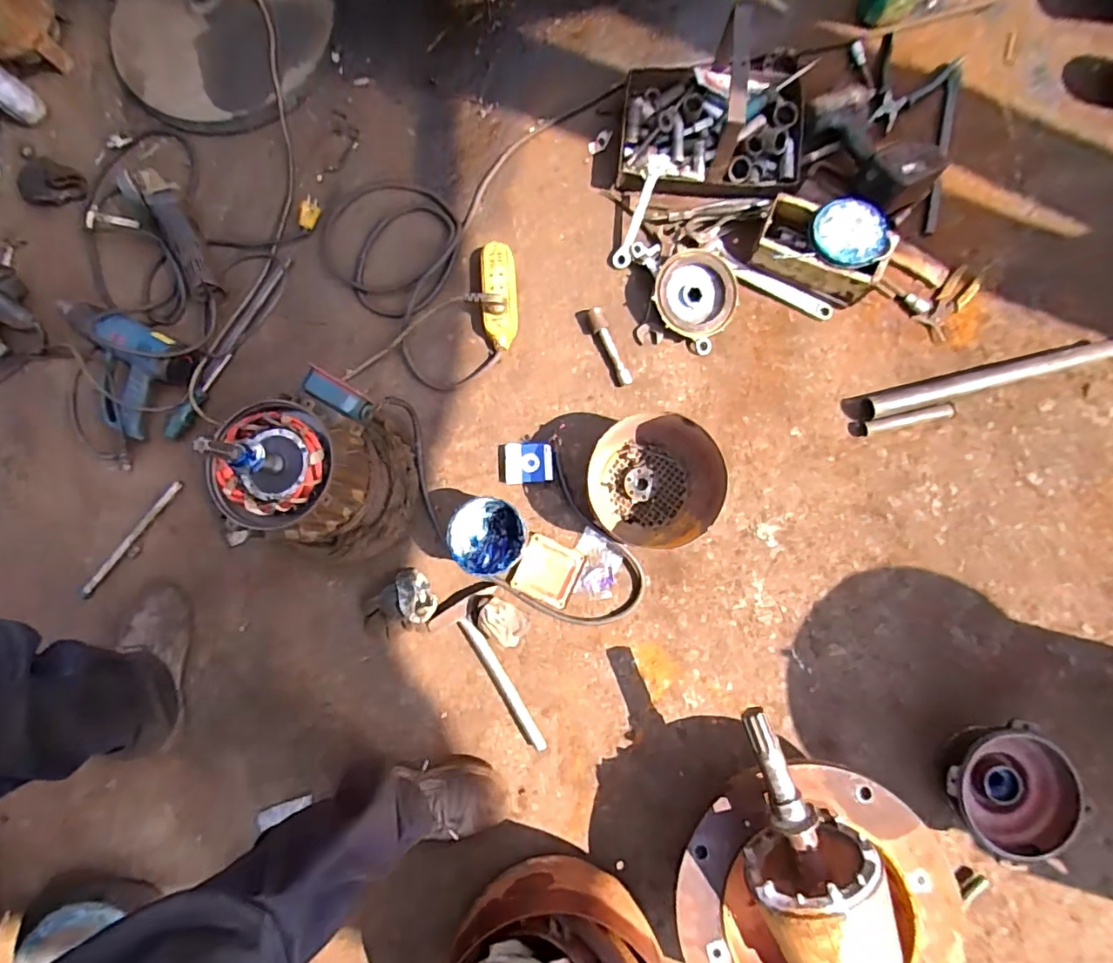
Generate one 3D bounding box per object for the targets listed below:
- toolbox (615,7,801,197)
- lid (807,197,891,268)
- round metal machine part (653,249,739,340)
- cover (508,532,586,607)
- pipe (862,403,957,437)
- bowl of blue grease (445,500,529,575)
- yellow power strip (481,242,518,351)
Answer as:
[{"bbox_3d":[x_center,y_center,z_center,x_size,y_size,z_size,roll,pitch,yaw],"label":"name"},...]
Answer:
[{"bbox_3d":[0.268,-0.637,0.900,0.300,0.187,0.256,3,80,5],"label":"toolbox"},{"bbox_3d":[0.474,-0.401,0.872,0.114,0.028,0.116,-1,85,10],"label":"lid"},{"bbox_3d":[0.241,-0.326,0.934,0.139,0.043,0.143,0,80,1],"label":"round metal machine part"},{"bbox_3d":[-0.014,0.152,0.918,0.100,0.013,0.100,25,81,5],"label":"cover"},{"bbox_3d":[0.591,-0.104,0.904,0.145,0.020,0.025,-12,79,2],"label":"pipe"},{"bbox_3d":[-0.110,0.091,0.882,0.112,0.089,0.117,-1,80,4],"label":"bowl of blue grease"},{"bbox_3d":[-0.100,-0.328,0.958,0.061,0.042,0.183,-5,79,3],"label":"yellow power strip"}]

